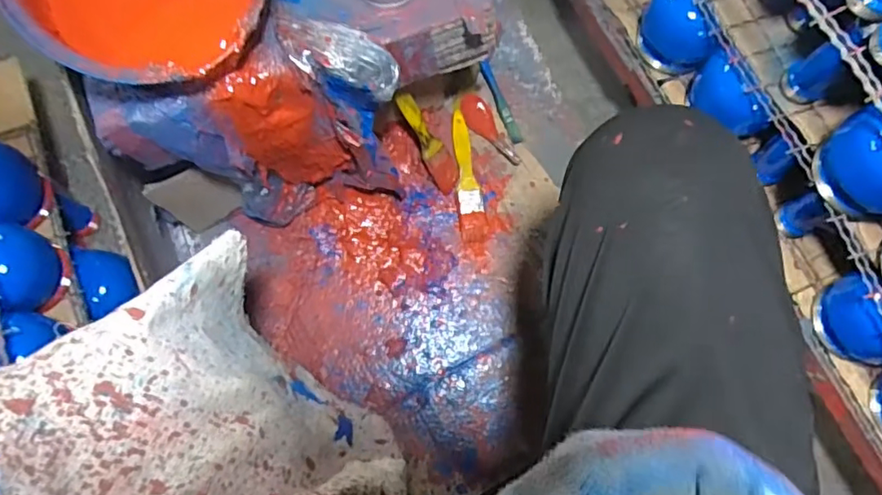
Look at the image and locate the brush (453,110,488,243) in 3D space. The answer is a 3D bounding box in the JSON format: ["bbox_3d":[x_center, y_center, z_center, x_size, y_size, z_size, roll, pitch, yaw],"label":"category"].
[{"bbox_3d":[0.034,-0.095,0.744,0.033,0.014,0.176,-7,76,0],"label":"brush"}]

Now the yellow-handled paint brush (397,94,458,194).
[{"bbox_3d":[-0.015,-0.128,0.695,0.029,0.144,0.015,-36,40,-7],"label":"yellow-handled paint brush"}]

